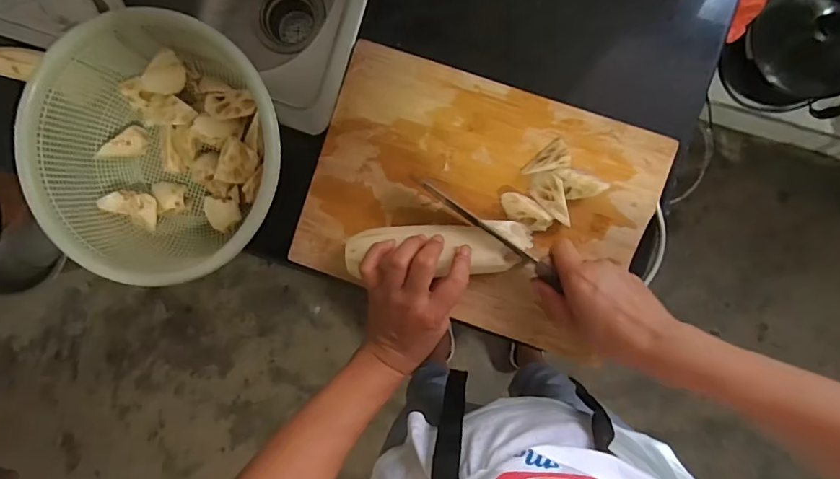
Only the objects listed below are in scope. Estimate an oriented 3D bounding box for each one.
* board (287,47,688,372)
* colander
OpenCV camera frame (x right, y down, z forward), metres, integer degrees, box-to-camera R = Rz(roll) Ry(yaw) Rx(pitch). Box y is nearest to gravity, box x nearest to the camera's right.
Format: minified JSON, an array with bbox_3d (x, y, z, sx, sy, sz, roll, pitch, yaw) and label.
[{"bbox_3d":[0.059,-0.038,0.460,0.331,0.009,0.232,19,92,3],"label":"board"},{"bbox_3d":[-0.249,-0.089,0.445,0.228,0.087,0.246,0,91,4],"label":"colander"}]

